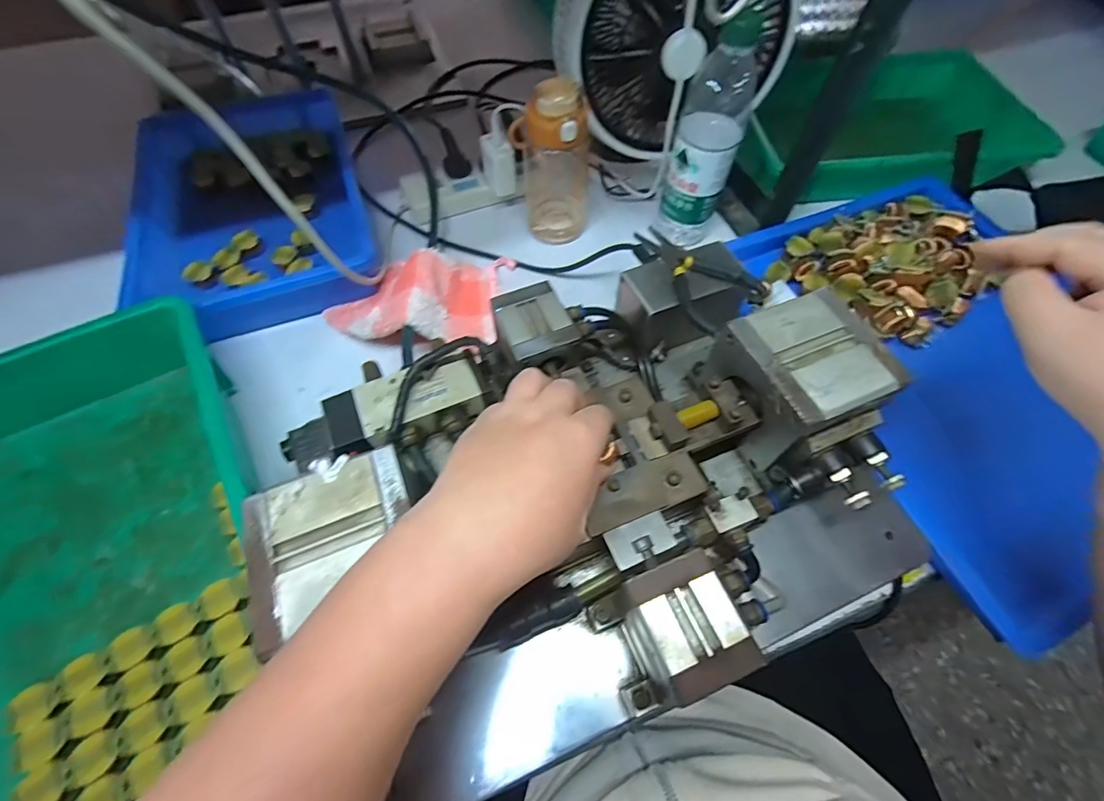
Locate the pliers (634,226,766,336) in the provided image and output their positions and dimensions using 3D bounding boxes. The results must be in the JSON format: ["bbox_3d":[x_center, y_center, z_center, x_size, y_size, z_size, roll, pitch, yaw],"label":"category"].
[{"bbox_3d":[0.110,-0.109,0.401,0.071,0.017,0.121,-39,68,-20],"label":"pliers"}]

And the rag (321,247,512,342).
[{"bbox_3d":[-0.149,-0.122,0.504,0.190,0.052,0.141,5,61,2],"label":"rag"}]

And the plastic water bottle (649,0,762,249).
[{"bbox_3d":[0.161,-0.266,0.503,0.069,0.211,0.065,22,63,11],"label":"plastic water bottle"}]

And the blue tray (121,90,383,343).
[{"bbox_3d":[-0.361,-0.237,0.556,0.250,0.058,0.413,-19,63,-11],"label":"blue tray"}]

